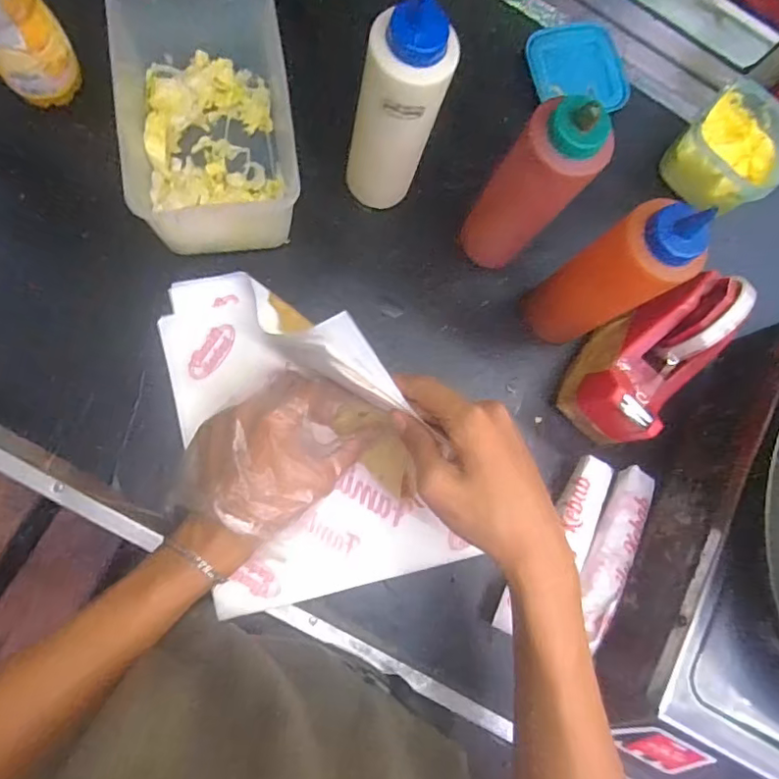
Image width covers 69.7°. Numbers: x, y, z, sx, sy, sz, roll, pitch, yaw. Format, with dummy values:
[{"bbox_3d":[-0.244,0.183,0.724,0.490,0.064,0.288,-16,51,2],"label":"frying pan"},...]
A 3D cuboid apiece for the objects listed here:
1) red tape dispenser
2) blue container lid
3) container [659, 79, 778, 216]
[{"bbox_3d":[0.223,-0.027,0.485,0.072,0.120,0.153,41,77,-3],"label":"red tape dispenser"},{"bbox_3d":[0.198,-0.335,0.585,0.095,0.020,0.088,-15,88,-9],"label":"blue container lid"},{"bbox_3d":[0.344,-0.239,0.573,0.117,0.068,0.102,-41,91,-14],"label":"container"}]

